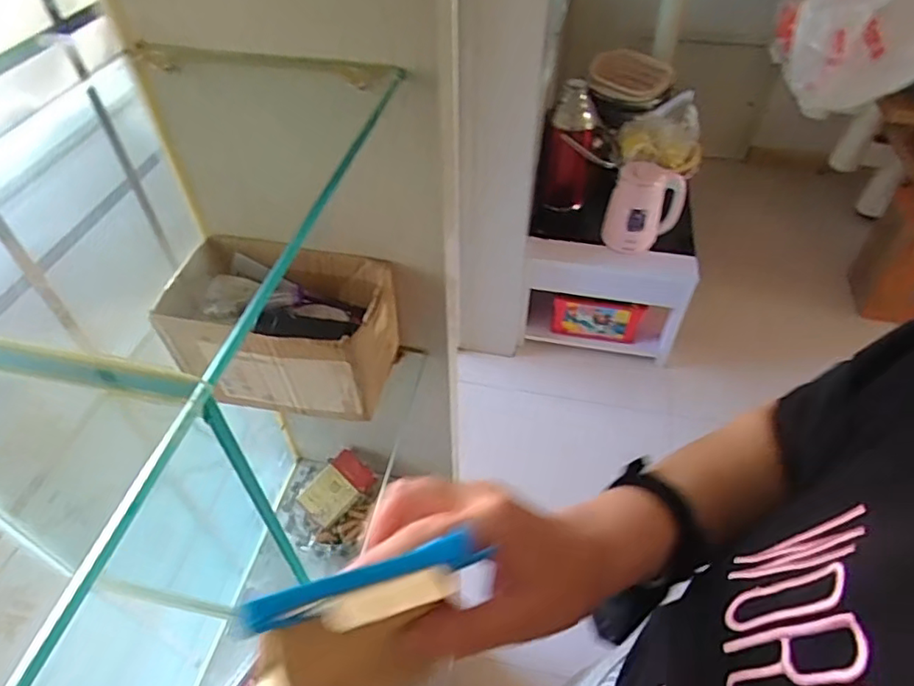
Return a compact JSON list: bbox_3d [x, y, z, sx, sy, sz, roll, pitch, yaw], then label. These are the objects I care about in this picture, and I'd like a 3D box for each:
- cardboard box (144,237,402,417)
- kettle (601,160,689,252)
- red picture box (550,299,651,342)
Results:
[{"bbox_3d":[-0.157,-0.014,0.529,0.190,0.100,0.109,7,49,7],"label":"cardboard box"},{"bbox_3d":[0.485,-0.357,1.502,0.187,0.191,0.116,11,49,10],"label":"kettle"},{"bbox_3d":[0.402,-0.067,1.681,0.248,0.150,0.017,8,49,8],"label":"red picture box"}]

